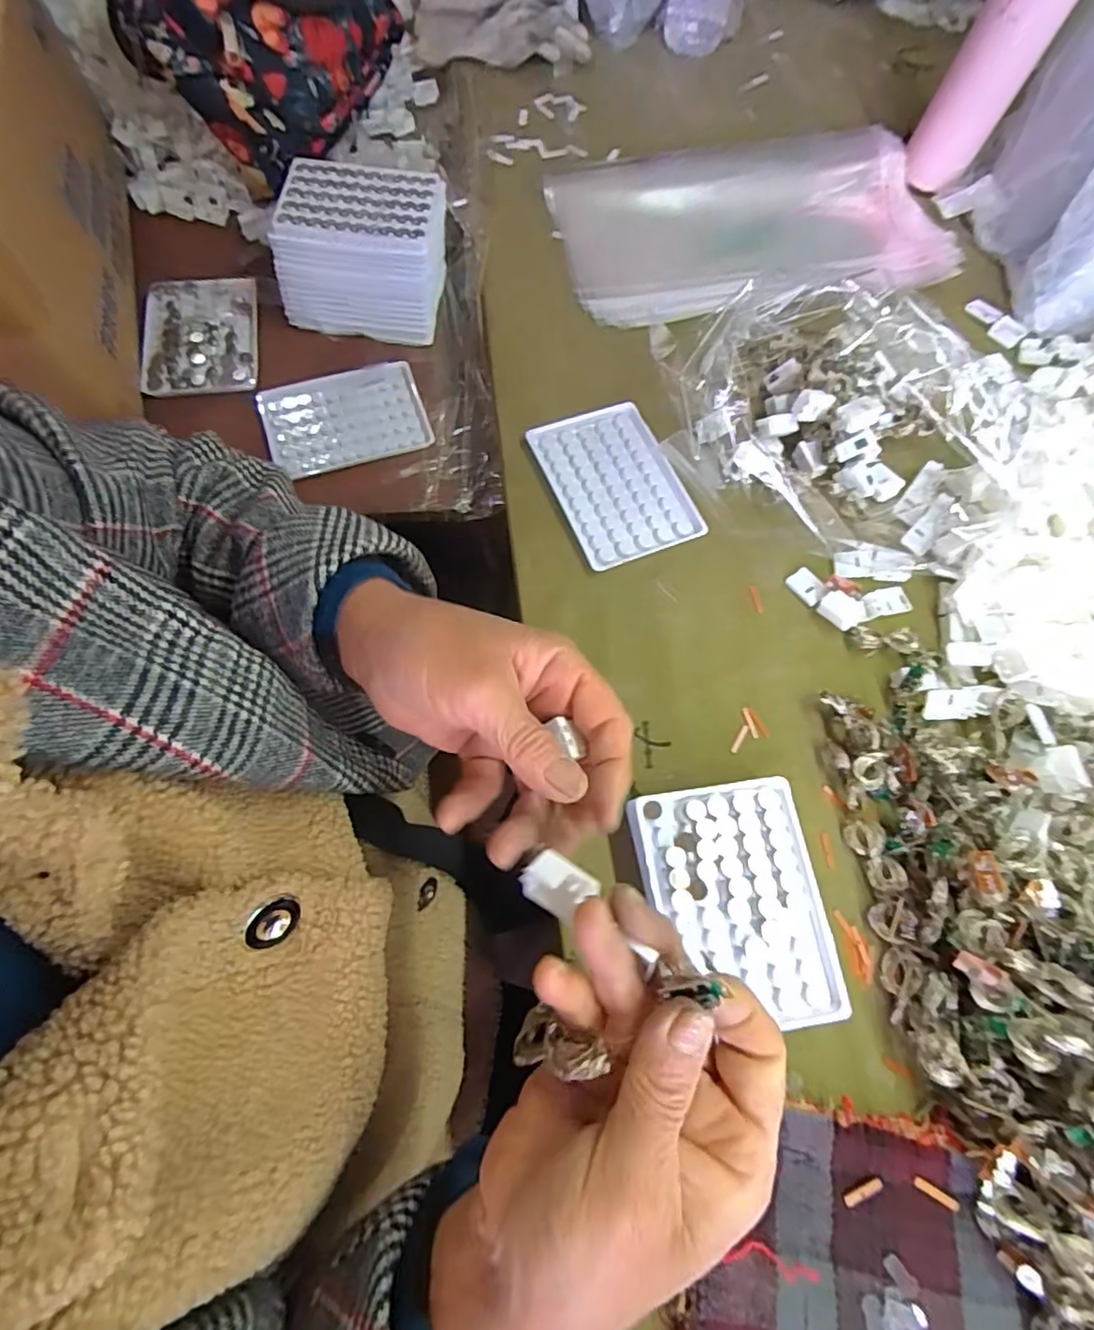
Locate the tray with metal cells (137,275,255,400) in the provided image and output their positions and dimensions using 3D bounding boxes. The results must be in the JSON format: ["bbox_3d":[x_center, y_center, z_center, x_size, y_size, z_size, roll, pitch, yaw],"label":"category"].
[{"bbox_3d":[-0.303,-0.288,0.532,0.093,0.012,0.125,-9,71,-7],"label":"tray with metal cells"}]

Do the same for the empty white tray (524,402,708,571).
[{"bbox_3d":[0.052,-0.137,0.458,0.094,0.010,0.127,-21,71,-9],"label":"empty white tray"}]

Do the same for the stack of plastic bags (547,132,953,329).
[{"bbox_3d":[0.193,-0.406,0.559,0.357,0.035,0.182,-13,69,-7],"label":"stack of plastic bags"}]

